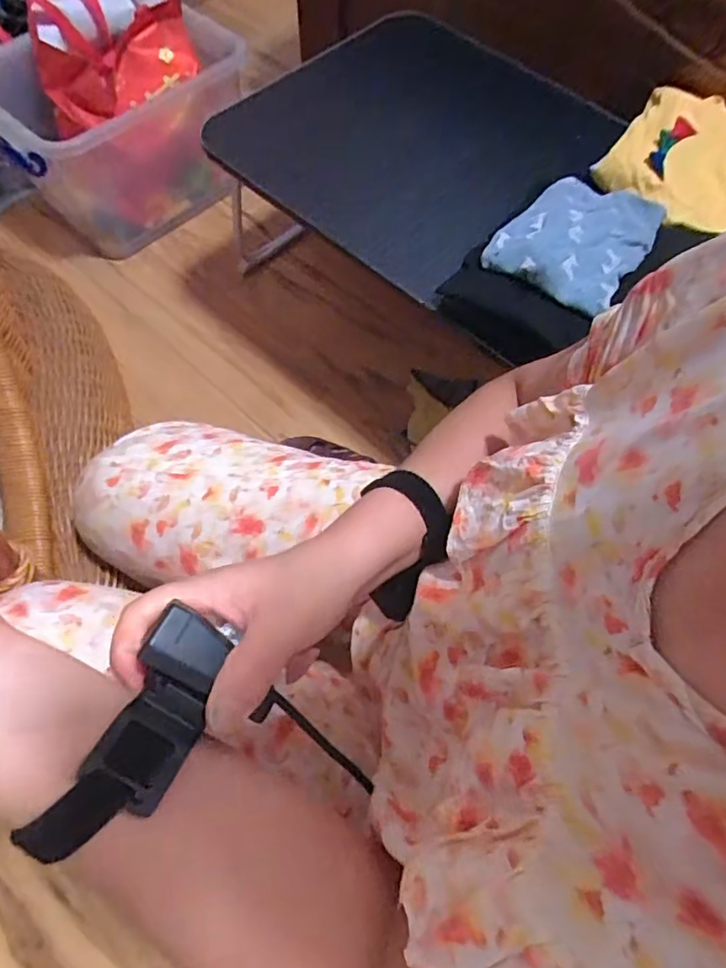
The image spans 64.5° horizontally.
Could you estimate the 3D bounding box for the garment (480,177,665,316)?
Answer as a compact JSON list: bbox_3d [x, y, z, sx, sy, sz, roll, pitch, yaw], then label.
[{"bbox_3d":[0.255,-0.295,0.675,0.150,0.035,0.203,33,68,16],"label":"garment"}]

